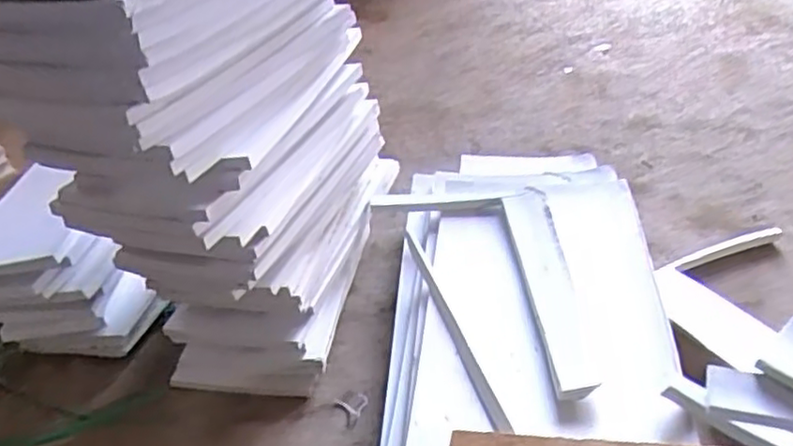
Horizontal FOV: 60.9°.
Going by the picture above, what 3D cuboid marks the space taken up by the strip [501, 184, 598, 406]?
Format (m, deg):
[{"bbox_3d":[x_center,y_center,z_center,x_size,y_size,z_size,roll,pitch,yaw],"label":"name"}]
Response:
[{"bbox_3d":[0.147,0.052,0.658,0.043,0.014,0.286,-7,35,3],"label":"strip"}]

